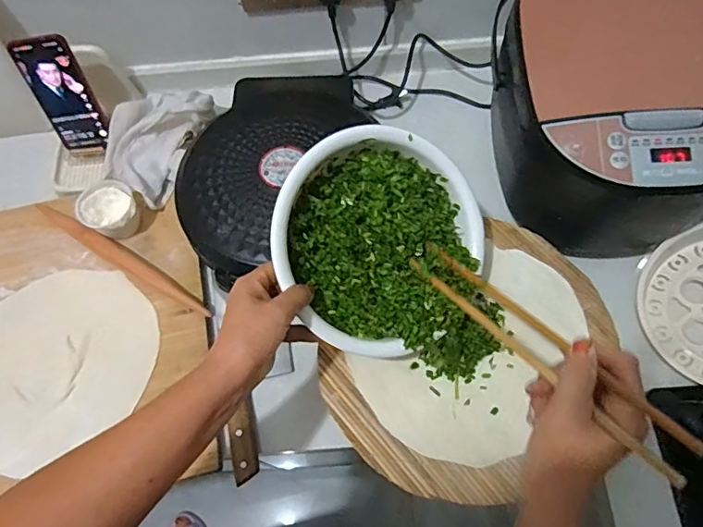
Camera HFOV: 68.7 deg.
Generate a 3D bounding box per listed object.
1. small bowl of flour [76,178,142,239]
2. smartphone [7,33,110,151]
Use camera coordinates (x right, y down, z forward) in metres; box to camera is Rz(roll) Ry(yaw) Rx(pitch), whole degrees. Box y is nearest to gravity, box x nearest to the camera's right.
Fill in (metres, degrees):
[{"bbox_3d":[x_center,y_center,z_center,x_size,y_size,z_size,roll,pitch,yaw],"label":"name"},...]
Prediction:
[{"bbox_3d":[-0.326,-0.069,0.708,0.071,0.059,0.071,-1,66,2],"label":"small bowl of flour"},{"bbox_3d":[-0.406,-0.237,0.728,0.083,0.163,0.016,-5,43,3],"label":"smartphone"}]

